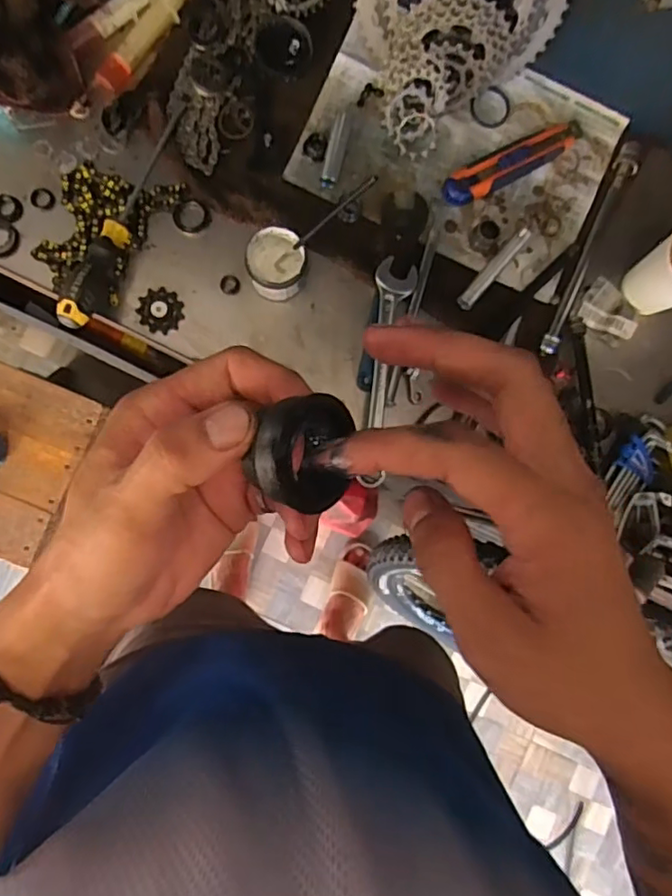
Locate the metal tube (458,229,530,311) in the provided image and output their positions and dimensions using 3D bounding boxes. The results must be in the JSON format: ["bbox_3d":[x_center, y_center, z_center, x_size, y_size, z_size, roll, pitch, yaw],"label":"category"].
[{"bbox_3d":[0.156,-0.178,0.577,0.015,0.014,0.099,41,84,-2],"label":"metal tube"}]

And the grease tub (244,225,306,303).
[{"bbox_3d":[-0.056,-0.169,0.545,0.051,0.041,0.055,0,86,-5],"label":"grease tub"}]

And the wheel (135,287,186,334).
[{"bbox_3d":[-0.167,-0.130,0.554,0.040,0.008,0.039,0,86,-5],"label":"wheel"}]

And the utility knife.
[{"bbox_3d":[0.175,-0.285,0.577,0.151,0.015,0.033,-30,90,-6],"label":"utility knife"}]

